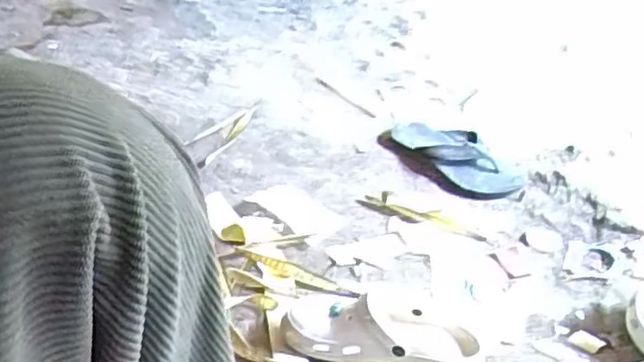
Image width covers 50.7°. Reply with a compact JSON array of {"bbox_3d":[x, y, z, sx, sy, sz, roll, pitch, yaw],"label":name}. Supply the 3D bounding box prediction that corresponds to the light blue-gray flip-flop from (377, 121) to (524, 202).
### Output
[{"bbox_3d":[0.232,-0.048,1.231,0.125,0.043,0.271,-25,47,-35],"label":"light blue-gray flip-flop"}]

